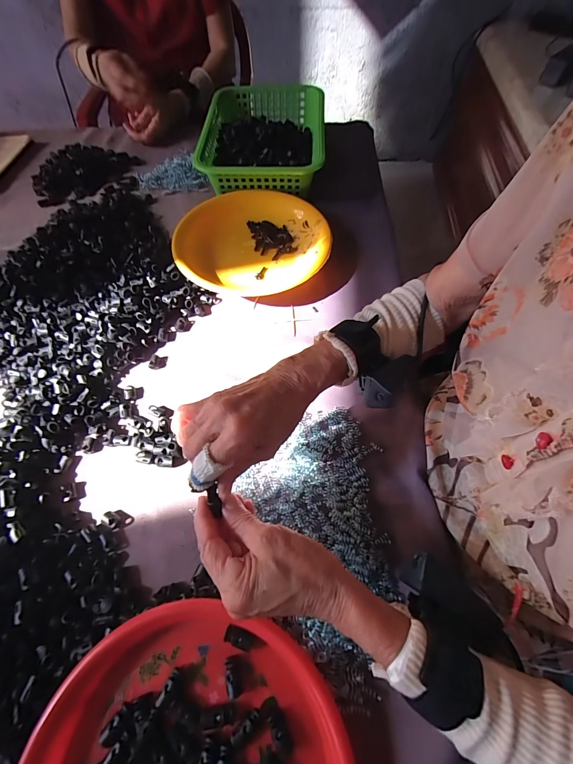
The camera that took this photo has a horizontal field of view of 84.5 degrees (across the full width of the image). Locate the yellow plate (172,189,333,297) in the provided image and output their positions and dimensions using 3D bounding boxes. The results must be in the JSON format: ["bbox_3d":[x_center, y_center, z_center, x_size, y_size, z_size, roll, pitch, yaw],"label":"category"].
[{"bbox_3d":[-0.058,-0.232,0.521,0.248,0.040,0.222,-24,65,-11],"label":"yellow plate"}]

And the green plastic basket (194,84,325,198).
[{"bbox_3d":[-0.041,-0.469,0.621,0.216,0.081,0.308,2,63,2],"label":"green plastic basket"}]

